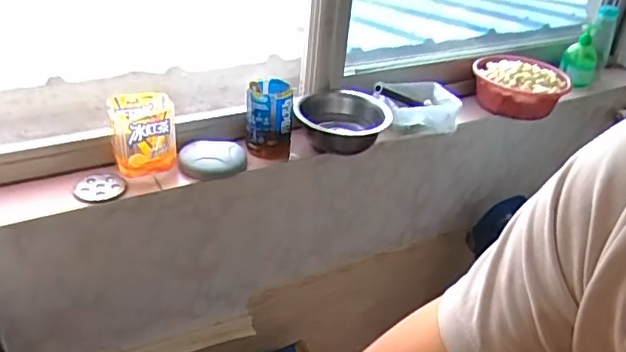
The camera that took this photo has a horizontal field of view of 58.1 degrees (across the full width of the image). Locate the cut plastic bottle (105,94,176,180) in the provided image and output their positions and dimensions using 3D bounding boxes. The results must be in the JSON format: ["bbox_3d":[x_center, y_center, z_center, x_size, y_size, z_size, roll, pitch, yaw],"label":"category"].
[{"bbox_3d":[-0.295,-0.077,0.980,0.105,0.112,0.106,-8,34,-20],"label":"cut plastic bottle"}]

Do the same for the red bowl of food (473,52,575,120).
[{"bbox_3d":[0.501,-0.211,1.380,0.223,0.117,0.211,15,33,16],"label":"red bowl of food"}]

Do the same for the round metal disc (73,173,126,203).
[{"bbox_3d":[-0.357,0.018,0.949,0.074,0.009,0.082,11,32,9],"label":"round metal disc"}]

